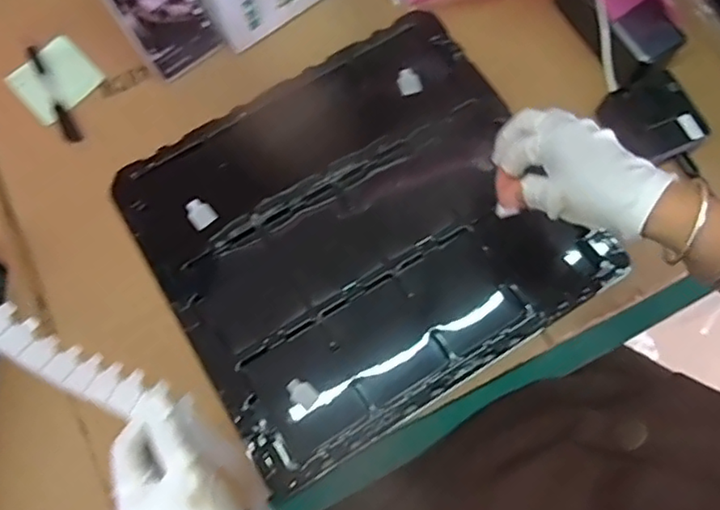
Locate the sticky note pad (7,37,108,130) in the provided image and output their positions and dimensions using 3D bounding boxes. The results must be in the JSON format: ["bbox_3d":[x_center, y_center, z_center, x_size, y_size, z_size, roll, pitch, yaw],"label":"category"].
[{"bbox_3d":[-0.315,-0.182,0.634,0.079,0.010,0.071,-43,77,-12],"label":"sticky note pad"}]

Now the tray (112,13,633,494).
[{"bbox_3d":[0.001,-0.023,0.575,0.361,0.033,0.324,-29,74,-8],"label":"tray"}]

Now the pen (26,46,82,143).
[{"bbox_3d":[-0.315,-0.165,0.627,0.013,0.015,0.116,-28,74,-8],"label":"pen"}]

